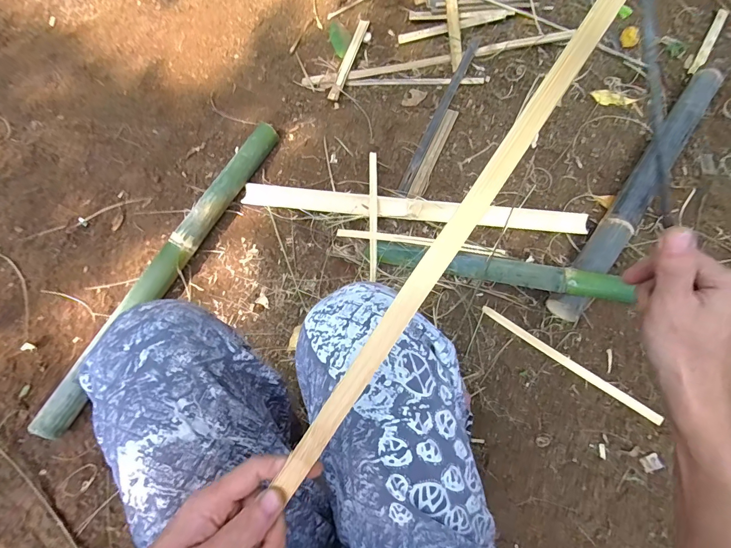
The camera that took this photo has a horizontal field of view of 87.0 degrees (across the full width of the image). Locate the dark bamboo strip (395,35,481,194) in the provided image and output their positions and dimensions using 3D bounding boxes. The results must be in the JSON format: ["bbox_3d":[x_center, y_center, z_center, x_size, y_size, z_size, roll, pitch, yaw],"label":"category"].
[{"bbox_3d":[0.171,-0.368,0.893,0.026,0.012,0.415,25,85,11],"label":"dark bamboo strip"}]

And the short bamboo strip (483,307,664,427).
[{"bbox_3d":[0.381,0.166,0.727,0.352,0.013,0.018,35,74,14],"label":"short bamboo strip"}]

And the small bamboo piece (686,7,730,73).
[{"bbox_3d":[0.876,-0.593,0.980,0.027,0.010,0.255,31,73,13],"label":"small bamboo piece"}]

